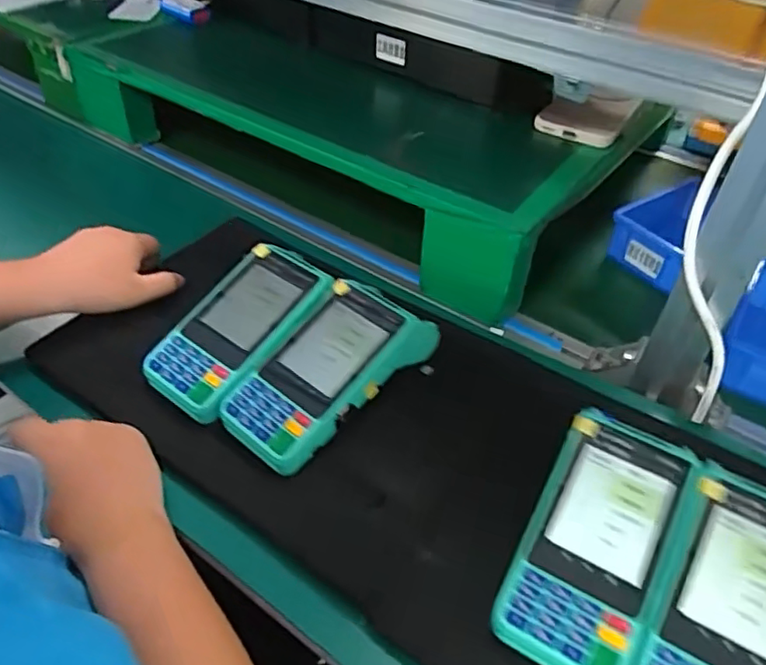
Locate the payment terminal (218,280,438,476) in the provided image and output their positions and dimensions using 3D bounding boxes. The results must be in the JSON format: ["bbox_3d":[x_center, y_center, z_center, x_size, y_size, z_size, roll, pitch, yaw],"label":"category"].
[{"bbox_3d":[-0.038,0.024,0.465,0.080,0.055,0.169,30,52,25],"label":"payment terminal"}]

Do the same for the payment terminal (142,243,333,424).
[{"bbox_3d":[-0.111,-0.002,0.486,0.083,0.057,0.149,32,53,26],"label":"payment terminal"}]

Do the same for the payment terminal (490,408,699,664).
[{"bbox_3d":[0.126,0.123,0.364,0.075,0.021,0.152,23,65,20],"label":"payment terminal"}]

